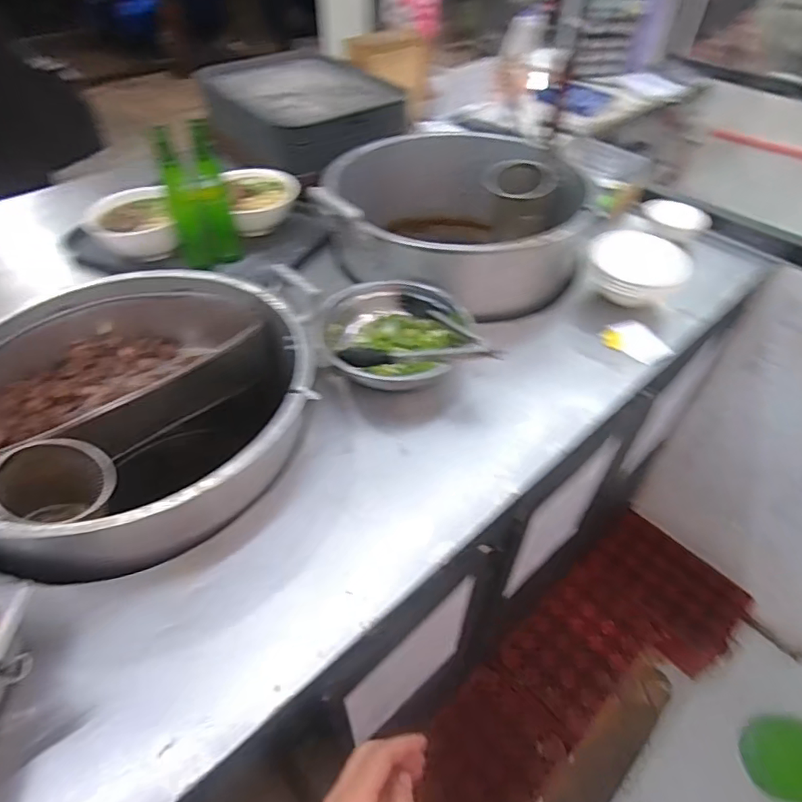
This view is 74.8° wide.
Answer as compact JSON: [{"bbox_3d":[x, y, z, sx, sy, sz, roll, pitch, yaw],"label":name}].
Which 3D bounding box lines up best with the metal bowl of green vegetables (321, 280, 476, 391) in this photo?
[{"bbox_3d":[-0.005,-0.093,0.775,0.211,0.086,0.185,-2,47,-5],"label":"metal bowl of green vegetables"}]

